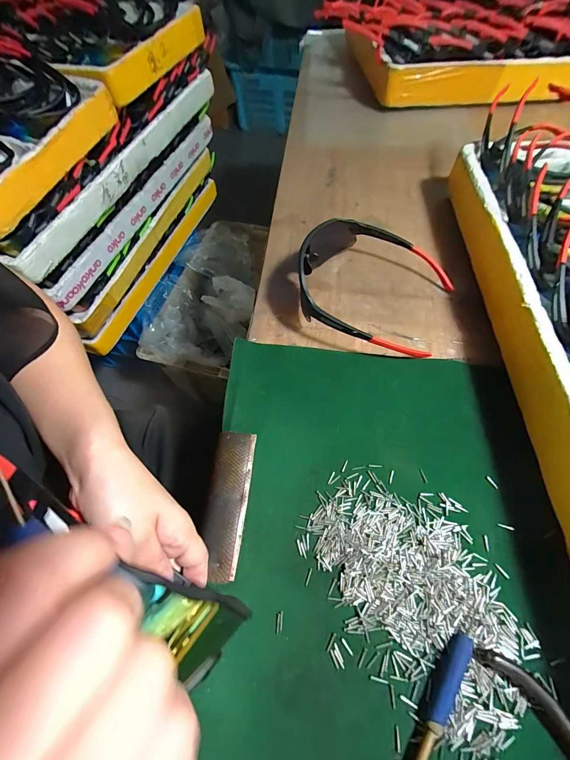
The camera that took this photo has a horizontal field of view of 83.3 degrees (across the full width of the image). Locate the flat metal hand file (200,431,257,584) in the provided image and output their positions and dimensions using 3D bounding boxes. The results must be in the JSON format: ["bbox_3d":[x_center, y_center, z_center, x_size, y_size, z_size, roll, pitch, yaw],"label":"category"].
[{"bbox_3d":[-0.050,0.102,0.275,0.035,0.006,0.117,4,61,4],"label":"flat metal hand file"}]

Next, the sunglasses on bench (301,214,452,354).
[{"bbox_3d":[0.100,-0.110,0.363,0.166,0.055,0.163,22,64,13],"label":"sunglasses on bench"}]

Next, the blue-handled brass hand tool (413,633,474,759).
[{"bbox_3d":[0.099,0.209,0.207,0.014,0.012,0.085,31,66,18],"label":"blue-handled brass hand tool"}]

